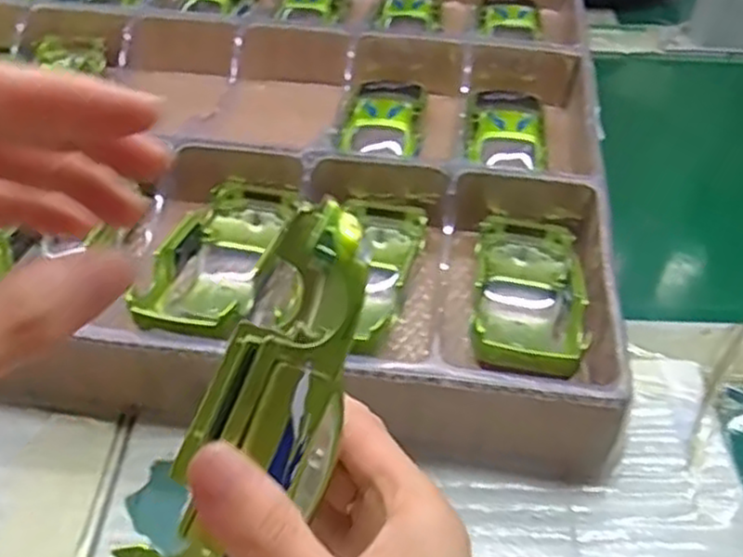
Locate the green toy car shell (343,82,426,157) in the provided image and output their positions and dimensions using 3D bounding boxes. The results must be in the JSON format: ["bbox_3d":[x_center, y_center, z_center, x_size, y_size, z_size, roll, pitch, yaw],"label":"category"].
[{"bbox_3d":[0.010,-0.111,0.485,0.045,0.018,0.091,6,46,4],"label":"green toy car shell"}]

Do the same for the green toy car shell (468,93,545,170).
[{"bbox_3d":[0.089,-0.100,0.480,0.047,0.021,0.080,9,46,7],"label":"green toy car shell"}]

